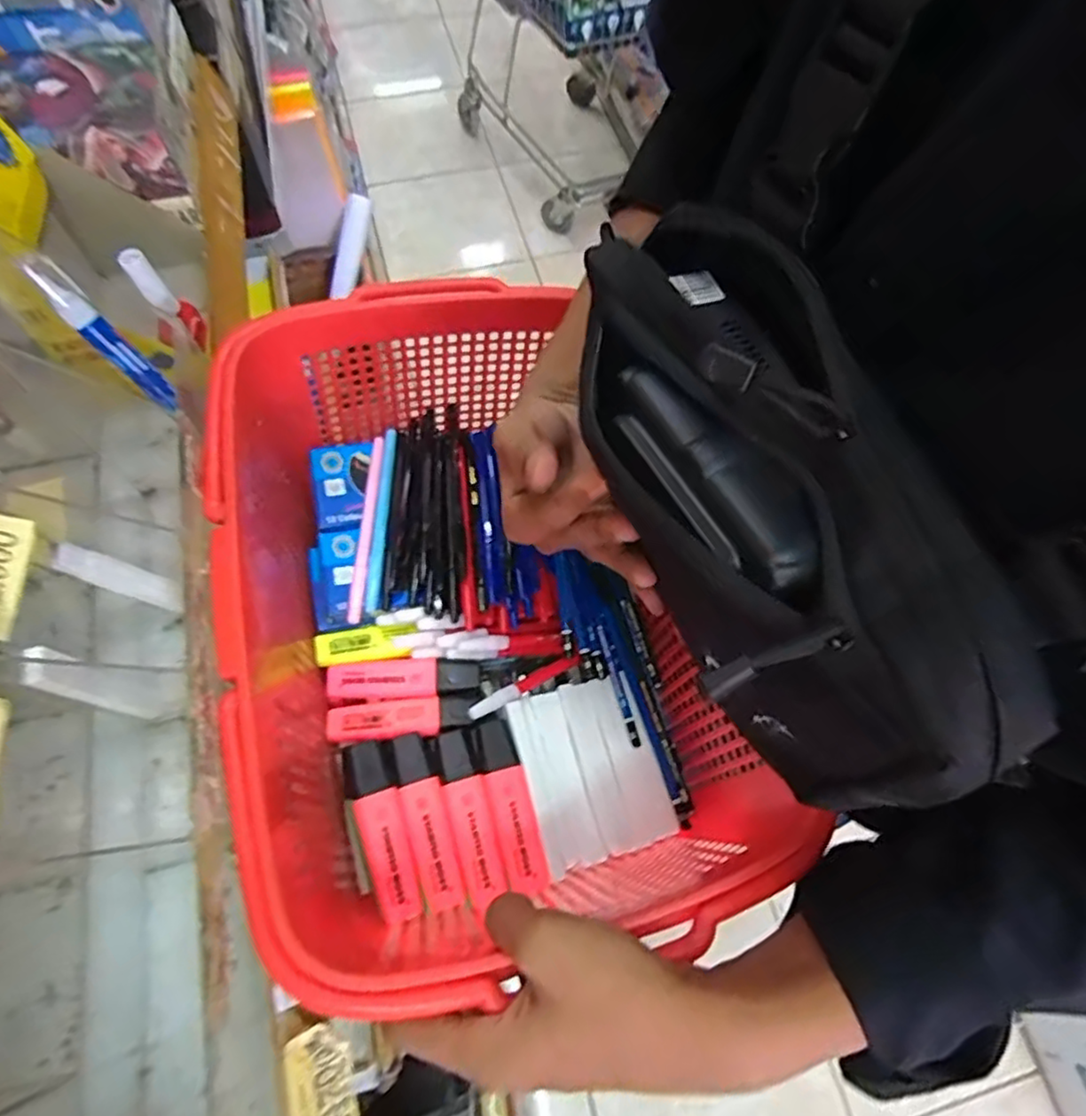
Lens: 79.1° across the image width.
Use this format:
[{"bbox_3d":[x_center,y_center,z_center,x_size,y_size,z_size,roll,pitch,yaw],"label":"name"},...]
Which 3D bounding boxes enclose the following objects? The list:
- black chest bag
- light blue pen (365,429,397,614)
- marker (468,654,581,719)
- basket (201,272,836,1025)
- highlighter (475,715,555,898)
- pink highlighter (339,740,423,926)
[{"bbox_3d":[0.073,-0.020,0.246,0.084,0.094,0.224,-17,72,-10],"label":"black chest bag"},{"bbox_3d":[-0.117,-0.030,0.481,0.012,0.014,0.140,1,65,-2],"label":"light blue pen"},{"bbox_3d":[-0.013,0.088,0.458,0.085,0.014,0.012,-30,70,-15],"label":"marker"},{"bbox_3d":[-0.051,0.032,0.414,0.253,0.149,0.395,-18,67,-10],"label":"basket"},{"bbox_3d":[-0.021,0.154,0.416,0.026,0.012,0.107,-15,67,-9],"label":"highlighter"},{"bbox_3d":[-0.096,0.162,0.395,0.027,0.017,0.102,-20,68,-11],"label":"pink highlighter"}]

